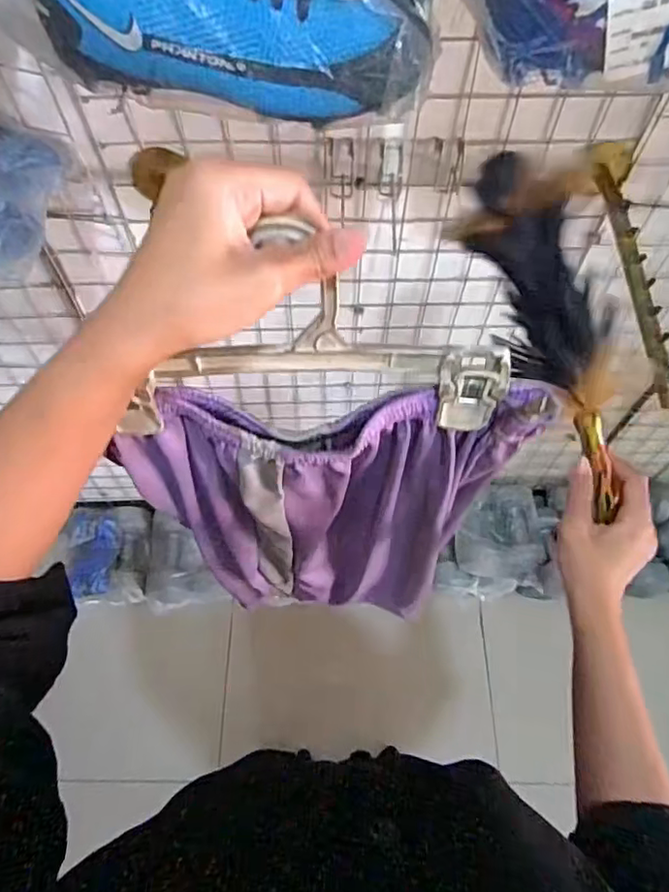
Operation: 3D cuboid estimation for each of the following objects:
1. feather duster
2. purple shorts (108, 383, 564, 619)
[{"bbox_3d":[0.177,-0.080,0.452,0.077,0.054,0.278,-32,109,-16],"label":"feather duster"},{"bbox_3d":[-0.011,0.070,0.519,0.259,0.401,0.047,5,63,1],"label":"purple shorts"}]

